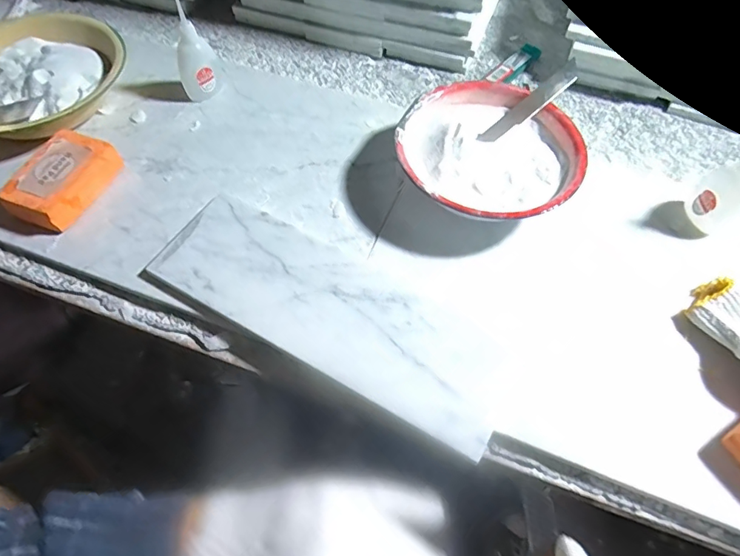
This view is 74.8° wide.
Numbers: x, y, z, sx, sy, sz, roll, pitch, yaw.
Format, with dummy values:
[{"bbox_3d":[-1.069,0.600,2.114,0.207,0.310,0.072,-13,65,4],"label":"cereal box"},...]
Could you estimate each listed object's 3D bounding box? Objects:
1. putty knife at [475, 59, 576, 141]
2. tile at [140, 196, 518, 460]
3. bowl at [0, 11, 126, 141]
[{"bbox_3d":[0.138,-0.149,0.422,0.017,0.094,0.004,49,21,-10],"label":"putty knife"},{"bbox_3d":[-0.032,0.025,0.391,0.302,0.010,0.103,26,60,15],"label":"tile"},{"bbox_3d":[-0.358,-0.211,0.515,0.186,0.051,0.203,-30,63,-19],"label":"bowl"}]

